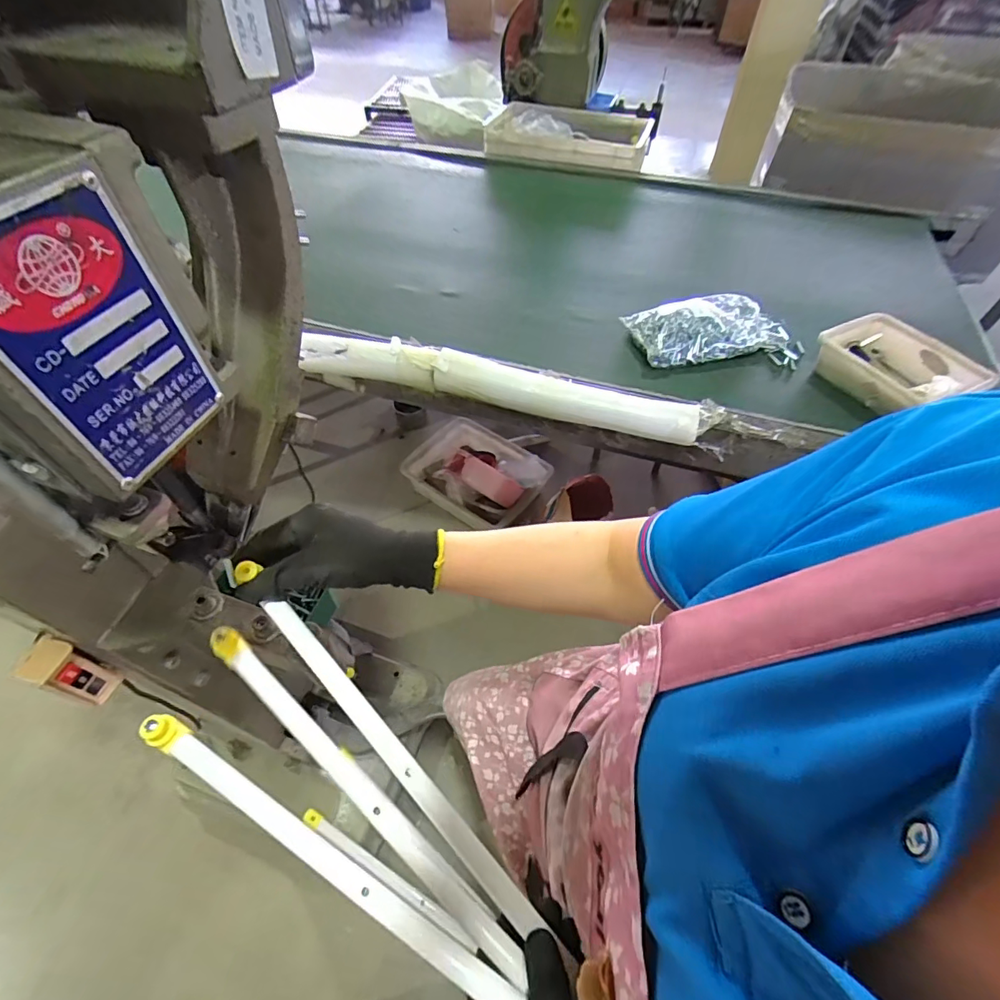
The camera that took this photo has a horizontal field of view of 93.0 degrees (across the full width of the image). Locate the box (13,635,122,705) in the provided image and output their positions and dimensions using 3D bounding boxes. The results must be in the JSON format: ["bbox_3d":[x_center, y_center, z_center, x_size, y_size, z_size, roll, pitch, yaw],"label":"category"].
[{"bbox_3d":[-0.513,0.210,0.573,0.040,0.116,0.048,14,54,10],"label":"box"}]

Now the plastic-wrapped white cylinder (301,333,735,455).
[{"bbox_3d":[0.002,-0.211,0.876,0.755,0.068,0.099,13,53,9],"label":"plastic-wrapped white cylinder"}]

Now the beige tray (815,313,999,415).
[{"bbox_3d":[0.717,-0.245,0.865,0.193,0.076,0.240,-26,57,-19],"label":"beige tray"}]

